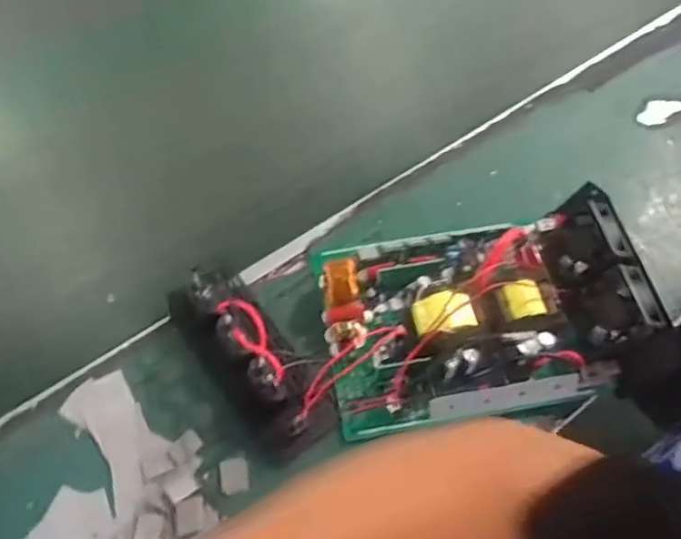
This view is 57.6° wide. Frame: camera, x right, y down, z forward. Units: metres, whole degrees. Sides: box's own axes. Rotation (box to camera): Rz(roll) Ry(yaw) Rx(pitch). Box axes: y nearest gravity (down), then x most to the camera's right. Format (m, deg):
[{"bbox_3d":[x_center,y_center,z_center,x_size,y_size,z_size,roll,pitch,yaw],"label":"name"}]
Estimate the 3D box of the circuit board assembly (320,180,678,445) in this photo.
[{"bbox_3d":[0.121,0.028,0.543,0.265,0.070,0.178,-9,59,-6],"label":"circuit board assembly"}]

